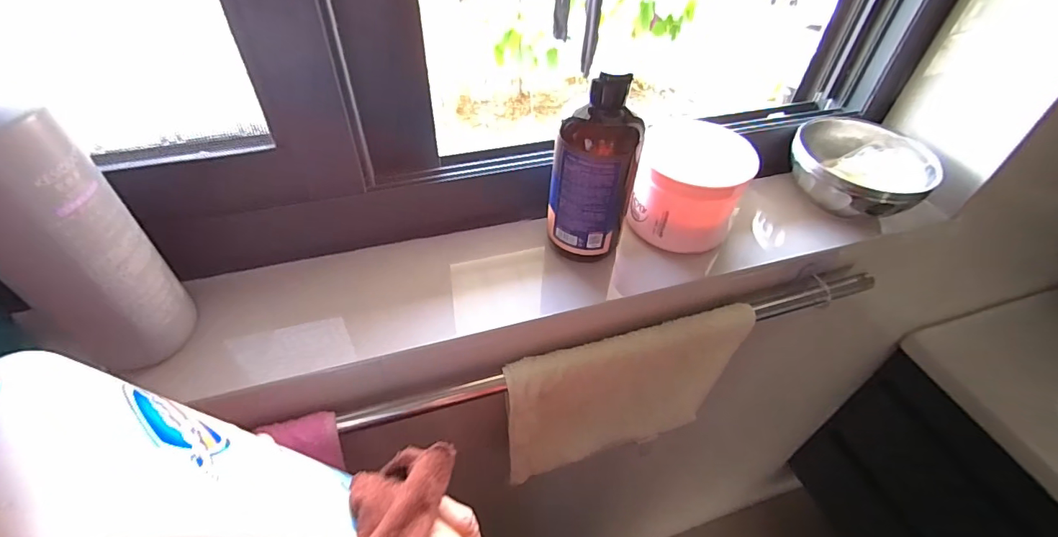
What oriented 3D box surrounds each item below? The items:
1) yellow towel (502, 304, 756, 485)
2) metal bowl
[{"bbox_3d":[0.091,0.129,0.492,0.257,0.177,0.042,-15,49,-17],"label":"yellow towel"},{"bbox_3d":[0.333,-0.101,0.493,0.116,0.044,0.118,1,46,-1],"label":"metal bowl"}]

